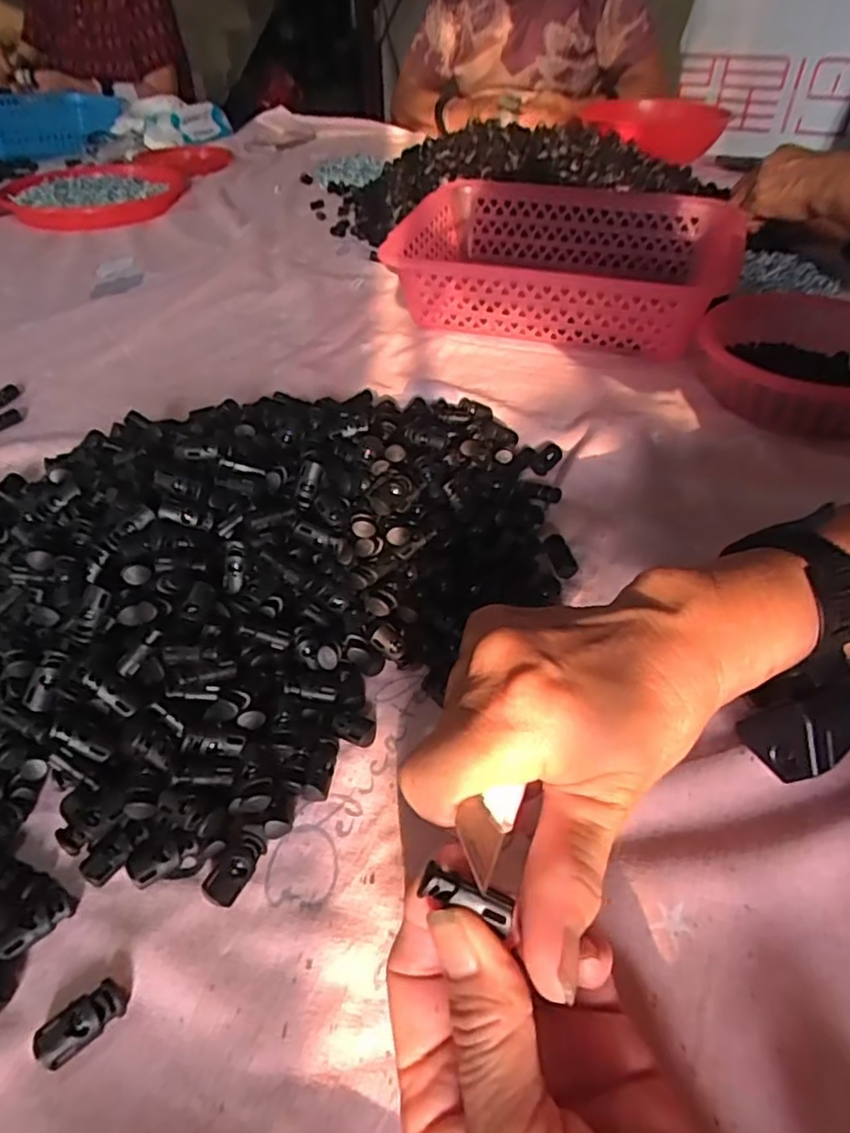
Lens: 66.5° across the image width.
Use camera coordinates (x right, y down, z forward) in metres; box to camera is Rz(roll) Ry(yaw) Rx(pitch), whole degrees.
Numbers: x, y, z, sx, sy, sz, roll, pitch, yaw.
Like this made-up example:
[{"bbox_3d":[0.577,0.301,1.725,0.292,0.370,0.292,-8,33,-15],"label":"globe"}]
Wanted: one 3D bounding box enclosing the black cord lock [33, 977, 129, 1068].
[{"bbox_3d":[-0.117,0.155,0.221,0.028,0.007,0.014,-30,51,-28],"label":"black cord lock"}]

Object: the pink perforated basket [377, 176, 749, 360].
[{"bbox_3d":[0.134,-0.298,0.644,0.301,0.090,0.221,15,45,15],"label":"pink perforated basket"}]

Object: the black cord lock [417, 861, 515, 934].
[{"bbox_3d":[0.012,0.093,0.184,0.026,0.005,0.009,20,46,5],"label":"black cord lock"}]

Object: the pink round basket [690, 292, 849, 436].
[{"bbox_3d":[0.301,-0.161,0.520,0.155,0.055,0.154,0,43,0],"label":"pink round basket"}]

